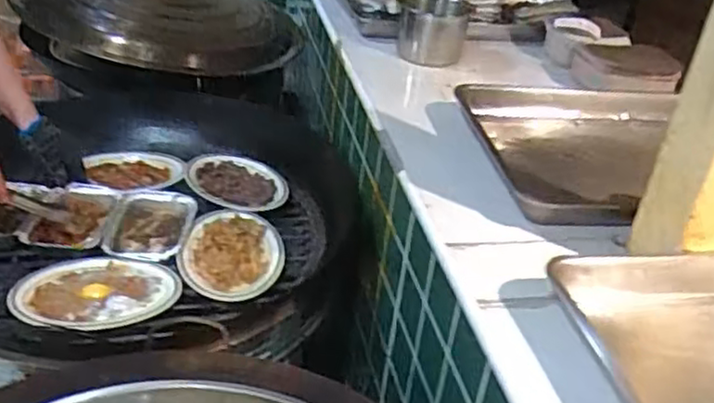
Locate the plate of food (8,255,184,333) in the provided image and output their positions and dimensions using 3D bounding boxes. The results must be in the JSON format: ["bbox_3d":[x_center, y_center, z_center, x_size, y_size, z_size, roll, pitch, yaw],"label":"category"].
[{"bbox_3d":[-0.415,0.140,1.120,0.247,0.027,0.172,1,36,-6],"label":"plate of food"}]

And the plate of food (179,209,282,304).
[{"bbox_3d":[-0.220,0.087,1.230,0.177,0.029,0.240,1,36,-7],"label":"plate of food"}]

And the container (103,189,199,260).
[{"bbox_3d":[-0.377,0.046,1.285,0.149,0.041,0.201,3,36,-4],"label":"container"}]

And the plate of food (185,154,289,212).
[{"bbox_3d":[-0.257,-0.046,1.432,0.236,0.024,0.156,24,39,23],"label":"plate of food"}]

